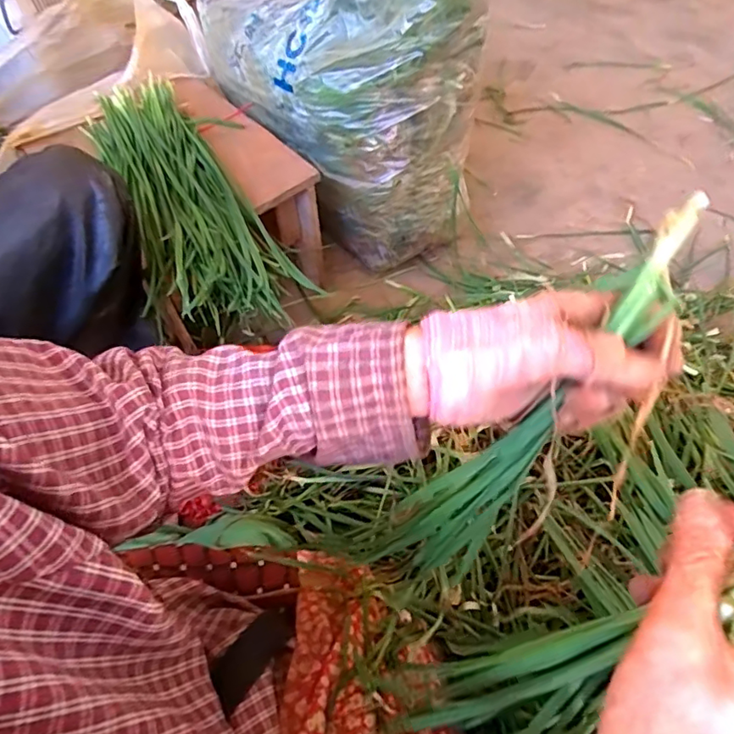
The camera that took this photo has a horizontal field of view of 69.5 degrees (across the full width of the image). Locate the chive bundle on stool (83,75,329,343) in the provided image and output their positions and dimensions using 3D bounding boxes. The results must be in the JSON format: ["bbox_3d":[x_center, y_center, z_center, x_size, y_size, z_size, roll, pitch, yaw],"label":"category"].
[{"bbox_3d":[-0.275,-0.266,0.795,0.202,0.097,0.485,-25,60,-10],"label":"chive bundle on stool"}]

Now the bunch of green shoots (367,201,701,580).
[{"bbox_3d":[0.097,0.039,0.326,0.054,0.303,0.035,46,28,27],"label":"bunch of green shoots"}]

